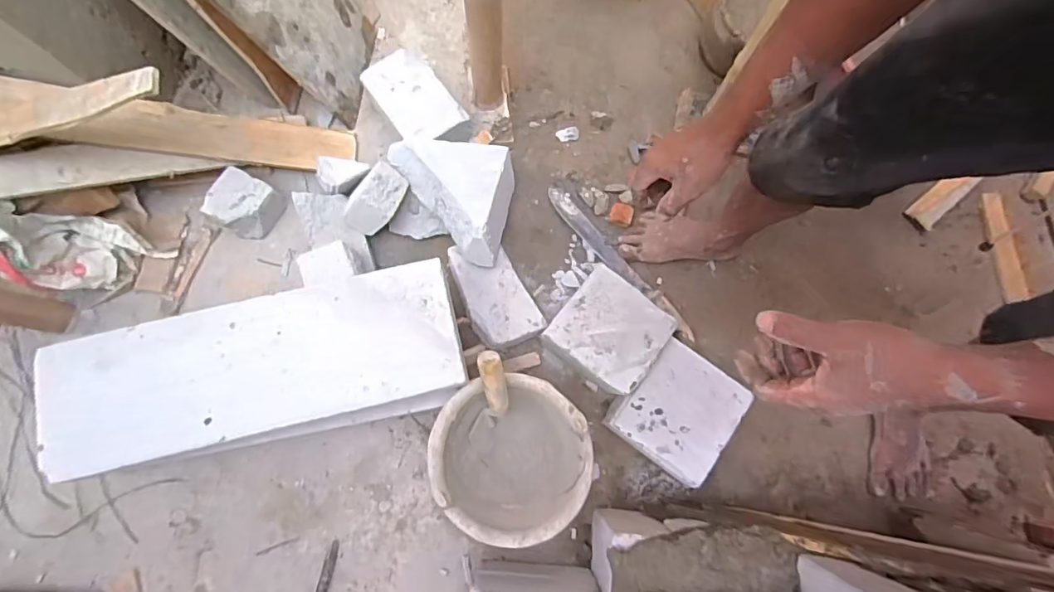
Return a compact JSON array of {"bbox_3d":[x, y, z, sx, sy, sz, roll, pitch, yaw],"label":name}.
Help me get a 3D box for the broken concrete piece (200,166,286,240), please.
[{"bbox_3d":[-0.554,-0.177,1.017,0.111,0.084,0.106,27,78,5],"label":"broken concrete piece"}]

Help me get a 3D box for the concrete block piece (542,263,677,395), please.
[{"bbox_3d":[0.151,0.069,0.973,0.191,0.101,0.182,38,80,6],"label":"concrete block piece"}]

